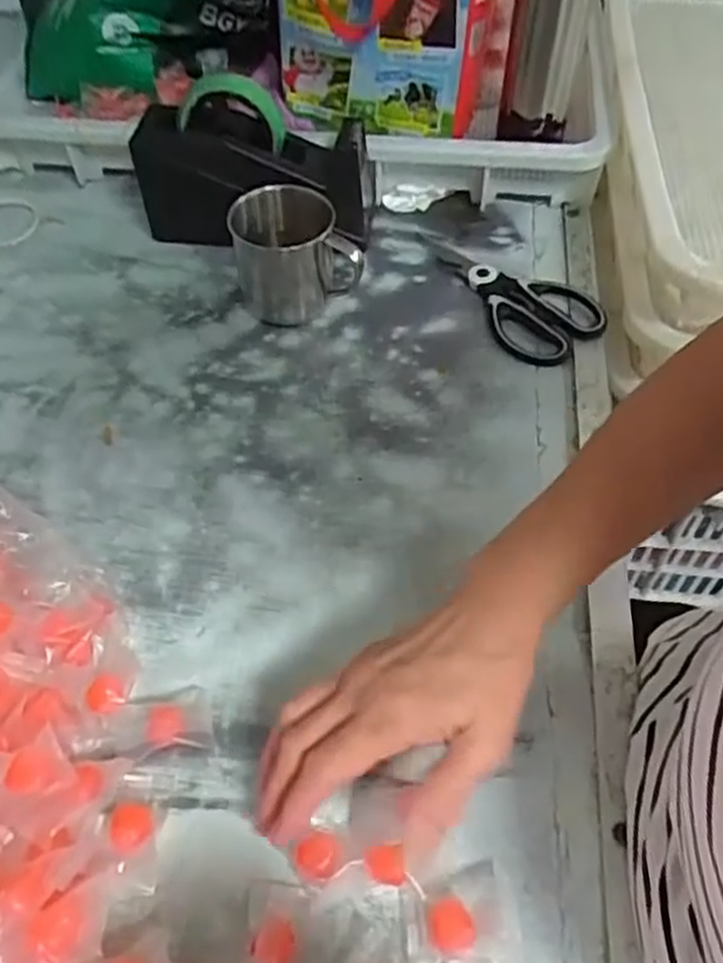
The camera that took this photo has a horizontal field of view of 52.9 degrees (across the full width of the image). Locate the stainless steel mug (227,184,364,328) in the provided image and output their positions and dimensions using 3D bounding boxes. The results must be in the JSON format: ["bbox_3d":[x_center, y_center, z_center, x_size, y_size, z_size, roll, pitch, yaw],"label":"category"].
[{"bbox_3d":[-0.056,-0.188,0.595,0.091,0.090,0.084,-13,53,-9],"label":"stainless steel mug"}]

